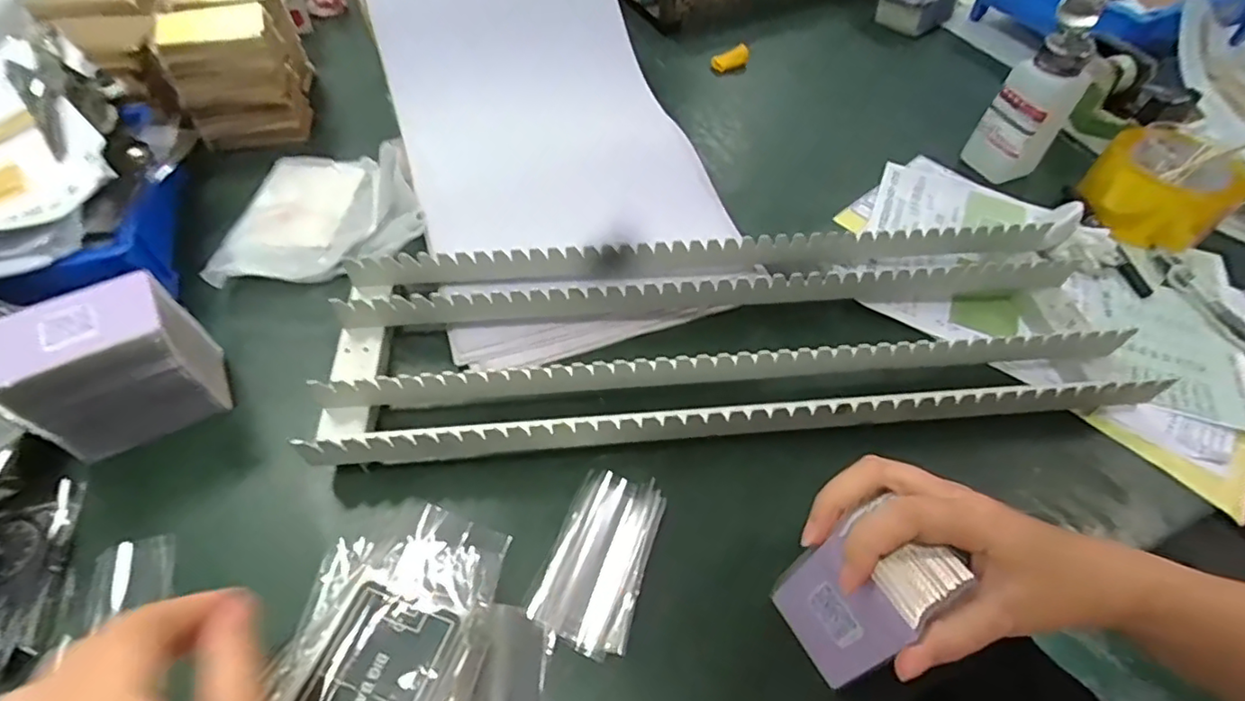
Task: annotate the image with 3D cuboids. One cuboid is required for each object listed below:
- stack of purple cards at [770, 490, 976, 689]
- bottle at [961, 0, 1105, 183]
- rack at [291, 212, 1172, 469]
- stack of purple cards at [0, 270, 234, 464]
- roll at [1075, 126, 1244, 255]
[{"bbox_3d":[0.125,0.124,0.303,0.058,0.079,0.058,-23,57,-18],"label":"stack of purple cards"},{"bbox_3d":[0.384,-0.235,0.541,0.064,0.146,0.057,33,59,21],"label":"bottle"},{"bbox_3d":[0.087,-0.008,0.436,0.587,0.053,0.178,-4,53,-5],"label":"rack"},{"bbox_3d":[-0.316,0.015,0.370,0.095,0.096,0.057,-29,59,-22],"label":"stack of purple cards"},{"bbox_3d":[0.496,-0.151,0.538,0.109,0.063,0.109,39,61,24],"label":"roll"}]

